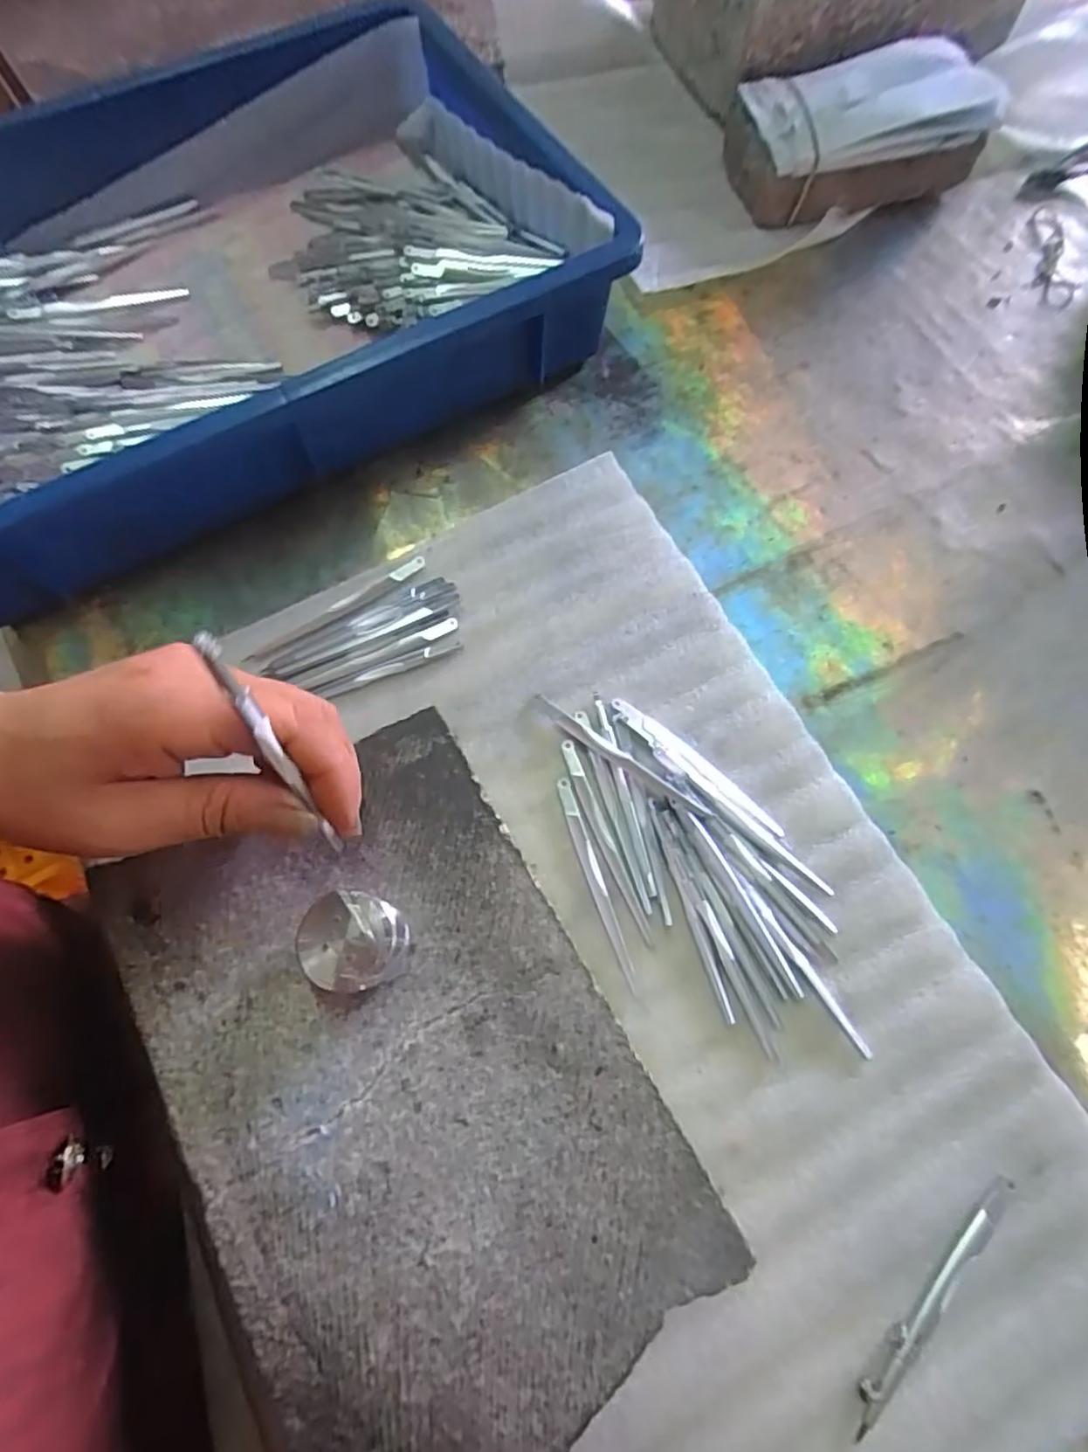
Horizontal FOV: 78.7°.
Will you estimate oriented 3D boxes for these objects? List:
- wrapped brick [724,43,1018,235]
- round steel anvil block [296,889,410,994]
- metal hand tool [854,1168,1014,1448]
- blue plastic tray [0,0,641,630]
[{"bbox_3d":[0.215,-0.412,0.462,0.165,0.057,0.100,-12,70,-5],"label":"wrapped brick"},{"bbox_3d":[-0.068,0.078,0.238,0.034,0.023,0.032,0,69,-1],"label":"round steel anvil block"},{"bbox_3d":[0.151,0.219,0.254,0.105,0.004,0.011,-43,75,-15],"label":"metal hand tool"},{"bbox_3d":[-0.198,-0.260,0.389,0.417,0.076,0.290,-28,72,-11],"label":"blue plastic tray"}]

